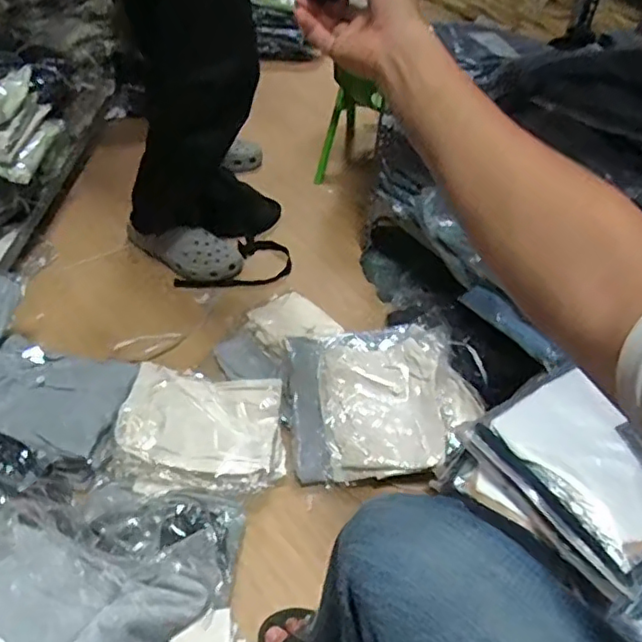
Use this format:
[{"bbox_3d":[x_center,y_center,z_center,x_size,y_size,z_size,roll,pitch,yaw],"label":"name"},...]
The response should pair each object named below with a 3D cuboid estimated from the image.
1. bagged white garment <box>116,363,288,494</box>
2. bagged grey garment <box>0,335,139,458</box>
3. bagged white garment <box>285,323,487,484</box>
[{"bbox_3d":[-0.185,0.172,0.985,0.253,0.079,0.206,2,46,-3],"label":"bagged white garment"},{"bbox_3d":[-0.431,0.109,0.963,0.236,0.030,0.185,11,46,6],"label":"bagged grey garment"},{"bbox_3d":[0.100,0.127,1.043,0.304,0.042,0.276,-10,59,0],"label":"bagged white garment"}]

